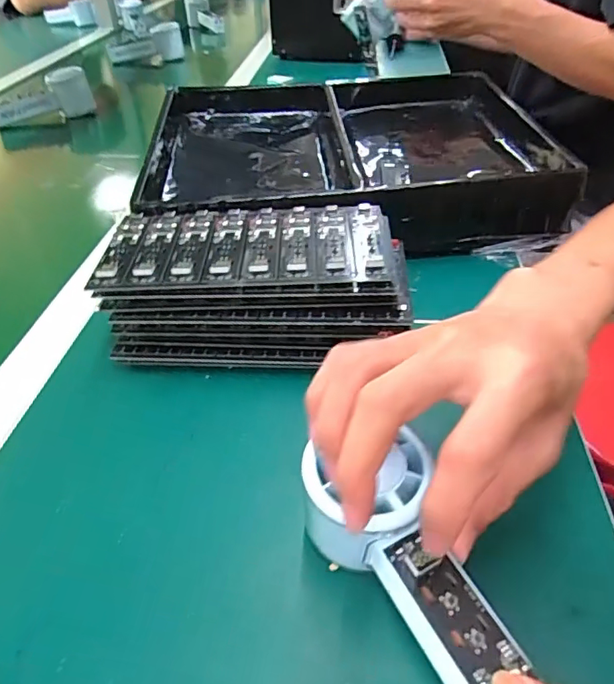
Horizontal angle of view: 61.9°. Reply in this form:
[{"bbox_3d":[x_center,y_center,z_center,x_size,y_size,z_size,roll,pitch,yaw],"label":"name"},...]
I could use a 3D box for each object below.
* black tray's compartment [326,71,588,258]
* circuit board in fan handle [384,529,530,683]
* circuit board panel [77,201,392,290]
[{"bbox_3d":[0.131,-0.195,0.527,0.181,0.067,0.281,-4,41,-1],"label":"black tray's compartment"},{"bbox_3d":[0.063,0.111,0.189,0.023,0.006,0.090,-18,48,-17],"label":"circuit board in fan handle"},{"bbox_3d":[-0.042,-0.070,0.362,0.197,0.006,0.098,-2,42,2],"label":"circuit board panel"}]

